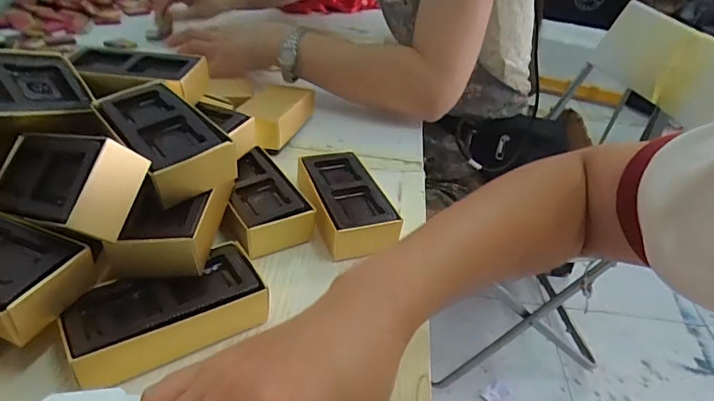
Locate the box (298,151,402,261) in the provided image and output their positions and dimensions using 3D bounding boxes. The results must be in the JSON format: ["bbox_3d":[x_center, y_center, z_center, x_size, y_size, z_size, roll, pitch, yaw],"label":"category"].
[{"bbox_3d":[-0.012,0.000,0.421,0.061,0.029,0.112,-6,36,-17],"label":"box"}]

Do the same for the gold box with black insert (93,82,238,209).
[{"bbox_3d":[-0.141,-0.046,0.350,0.054,0.033,0.120,-23,44,-35],"label":"gold box with black insert"}]

